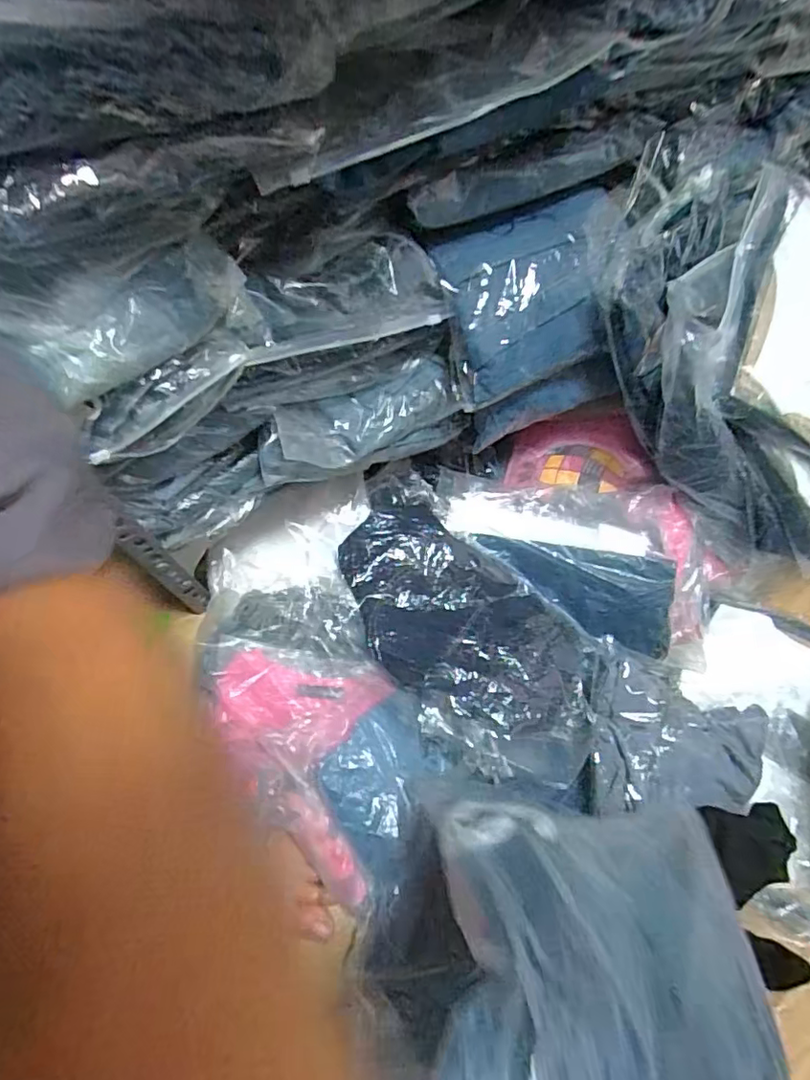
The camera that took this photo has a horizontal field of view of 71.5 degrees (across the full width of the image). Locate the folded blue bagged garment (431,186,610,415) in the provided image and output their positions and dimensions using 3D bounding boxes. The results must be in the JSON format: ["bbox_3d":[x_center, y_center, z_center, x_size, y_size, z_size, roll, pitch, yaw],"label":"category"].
[{"bbox_3d":[0.118,-0.220,0.518,0.169,0.023,0.143,-22,108,-4],"label":"folded blue bagged garment"}]

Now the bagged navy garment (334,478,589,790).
[{"bbox_3d":[0.057,0.099,0.587,0.316,0.081,0.179,41,72,14],"label":"bagged navy garment"}]

